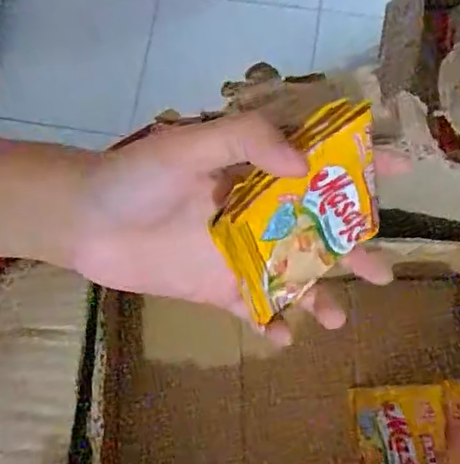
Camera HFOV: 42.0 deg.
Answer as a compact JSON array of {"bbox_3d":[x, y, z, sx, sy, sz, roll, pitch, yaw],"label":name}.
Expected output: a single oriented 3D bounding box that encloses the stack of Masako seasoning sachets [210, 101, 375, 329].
[{"bbox_3d":[0.033,-0.006,0.266,0.078,0.088,0.015,-37,51,-12],"label":"stack of Masako seasoning sachets"}]

